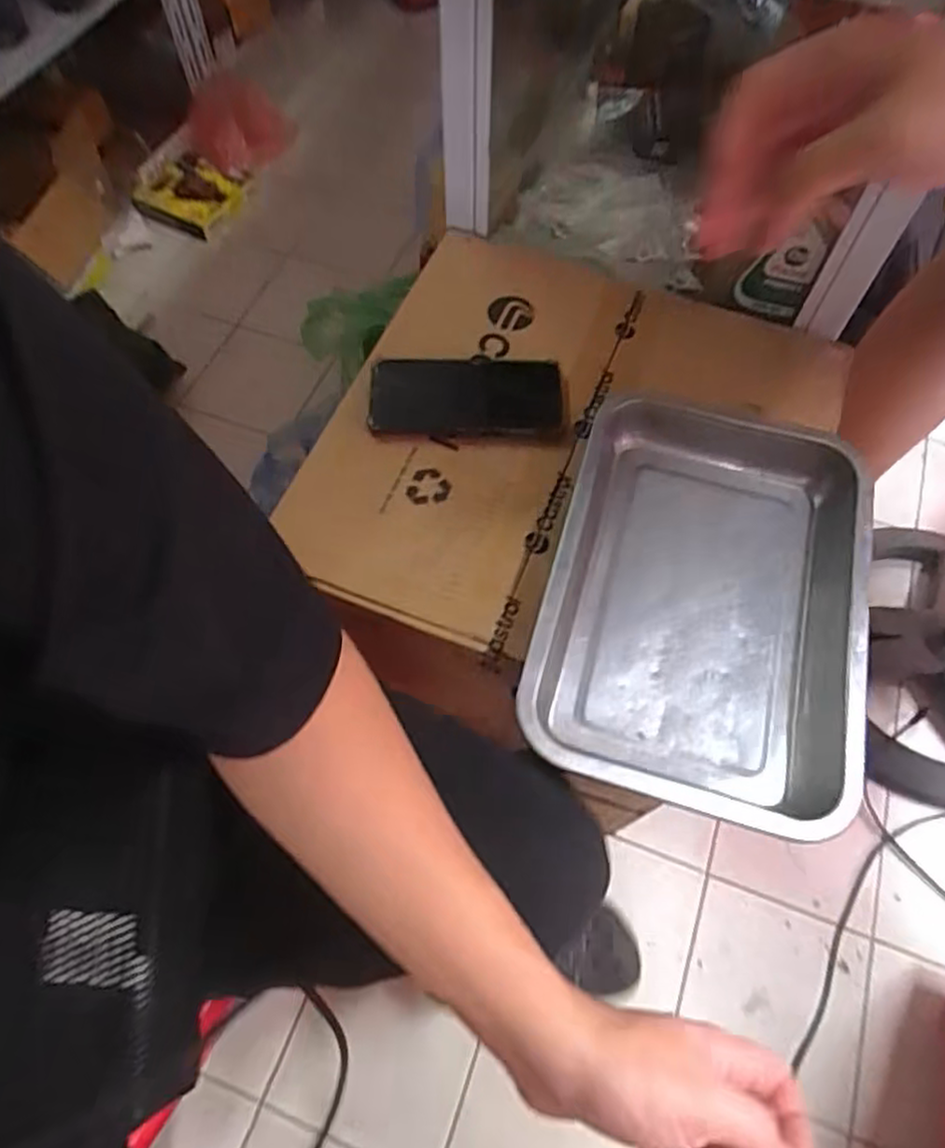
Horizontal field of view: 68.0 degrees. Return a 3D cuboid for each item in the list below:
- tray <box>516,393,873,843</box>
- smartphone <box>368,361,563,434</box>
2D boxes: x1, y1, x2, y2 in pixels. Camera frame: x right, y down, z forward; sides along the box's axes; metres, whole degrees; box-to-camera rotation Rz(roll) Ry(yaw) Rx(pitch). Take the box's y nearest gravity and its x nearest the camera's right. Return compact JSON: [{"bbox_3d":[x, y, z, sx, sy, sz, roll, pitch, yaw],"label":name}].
[{"bbox_3d":[0.161,0.012,0.492,0.205,0.058,0.299,15,64,8],"label":"tray"},{"bbox_3d":[-0.006,-0.152,0.590,0.159,0.010,0.074,1,63,0],"label":"smartphone"}]

